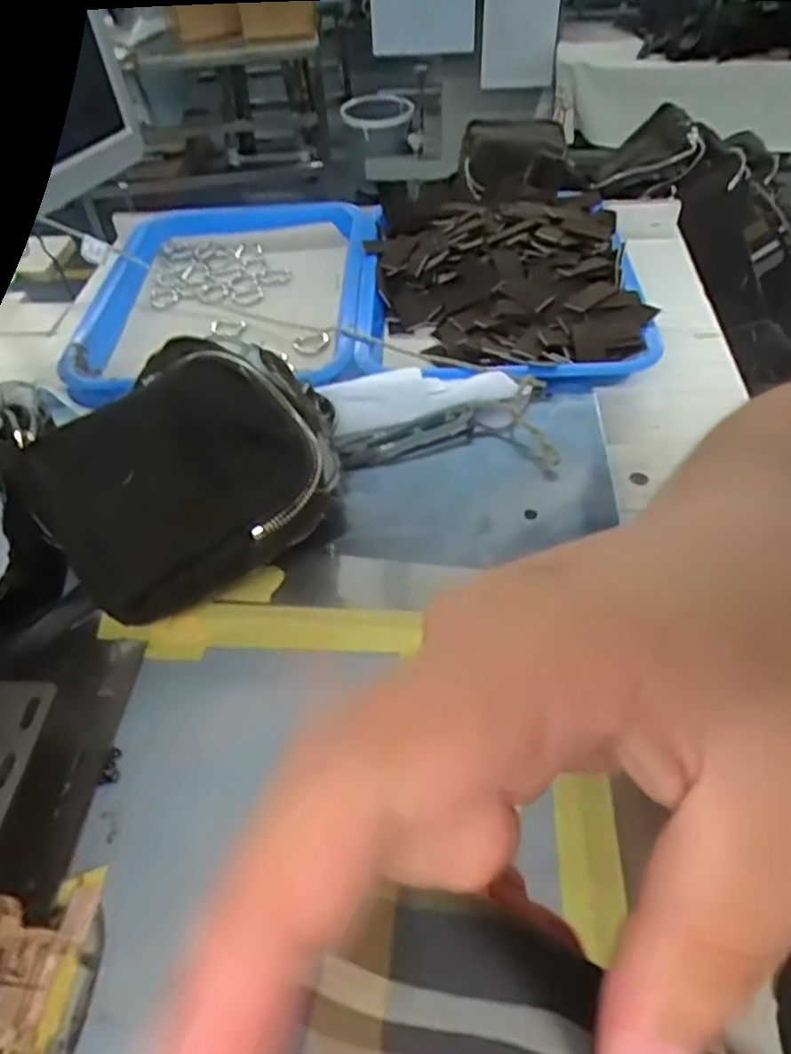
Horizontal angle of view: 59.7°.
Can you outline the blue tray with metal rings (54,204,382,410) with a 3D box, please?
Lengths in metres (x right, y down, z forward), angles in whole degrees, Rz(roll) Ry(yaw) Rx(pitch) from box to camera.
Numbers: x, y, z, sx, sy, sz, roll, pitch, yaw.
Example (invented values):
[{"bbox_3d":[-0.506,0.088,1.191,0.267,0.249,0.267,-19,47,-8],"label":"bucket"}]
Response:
[{"bbox_3d":[-0.137,-0.206,0.601,0.248,0.034,0.275,-4,48,2],"label":"blue tray with metal rings"}]

